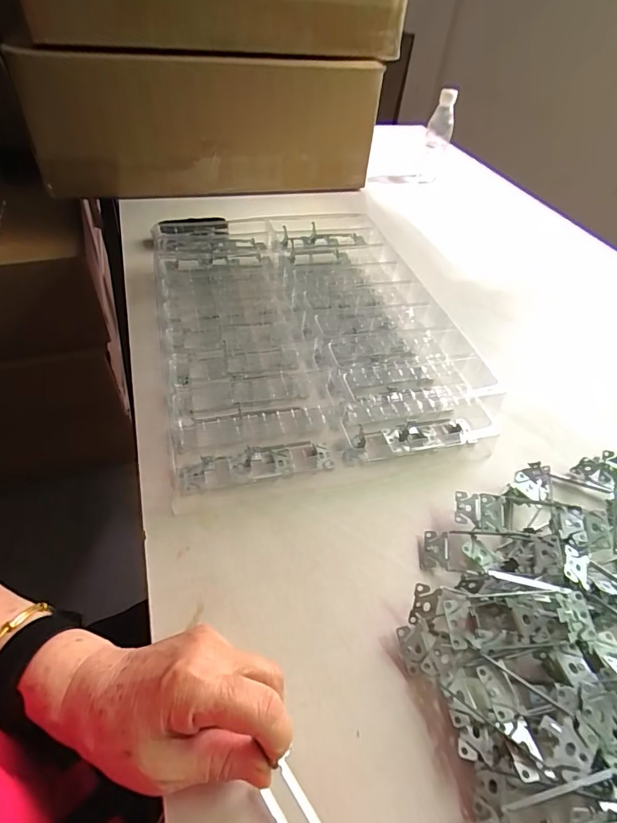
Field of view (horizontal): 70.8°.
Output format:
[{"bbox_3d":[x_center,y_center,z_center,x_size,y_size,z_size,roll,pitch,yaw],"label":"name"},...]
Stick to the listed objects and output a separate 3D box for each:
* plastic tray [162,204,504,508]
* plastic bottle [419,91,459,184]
[{"bbox_3d":[-0.007,-0.113,0.556,0.343,0.077,0.441,-8,48,-13],"label":"plastic tray"},{"bbox_3d":[0.280,-0.589,0.945,0.058,0.173,0.065,16,48,10],"label":"plastic bottle"}]

